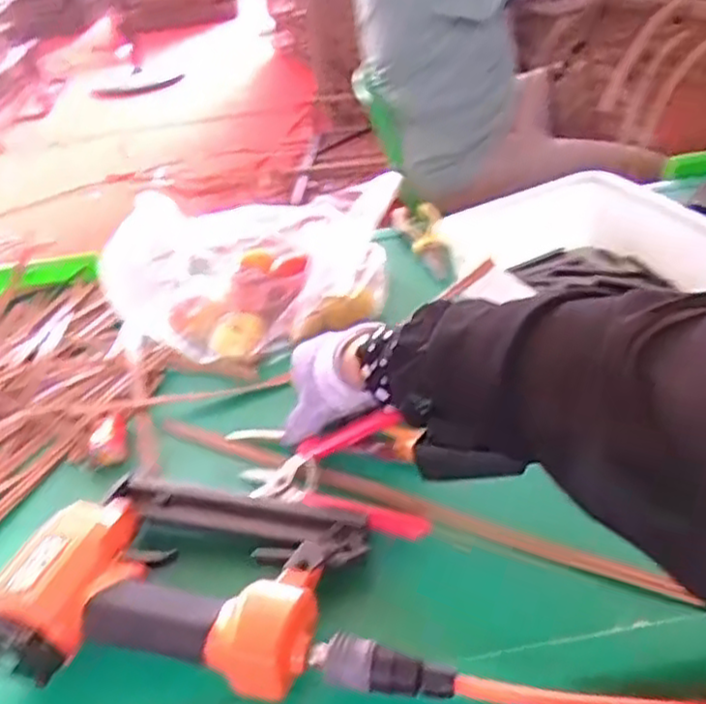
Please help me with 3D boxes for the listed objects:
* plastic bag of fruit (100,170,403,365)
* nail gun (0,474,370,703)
[{"bbox_3d":[-0.092,-0.101,0.714,0.258,0.129,0.204,-1,38,9],"label":"plastic bag of fruit"},{"bbox_3d":[-0.107,0.140,0.463,0.203,0.054,0.155,3,38,14],"label":"nail gun"}]

